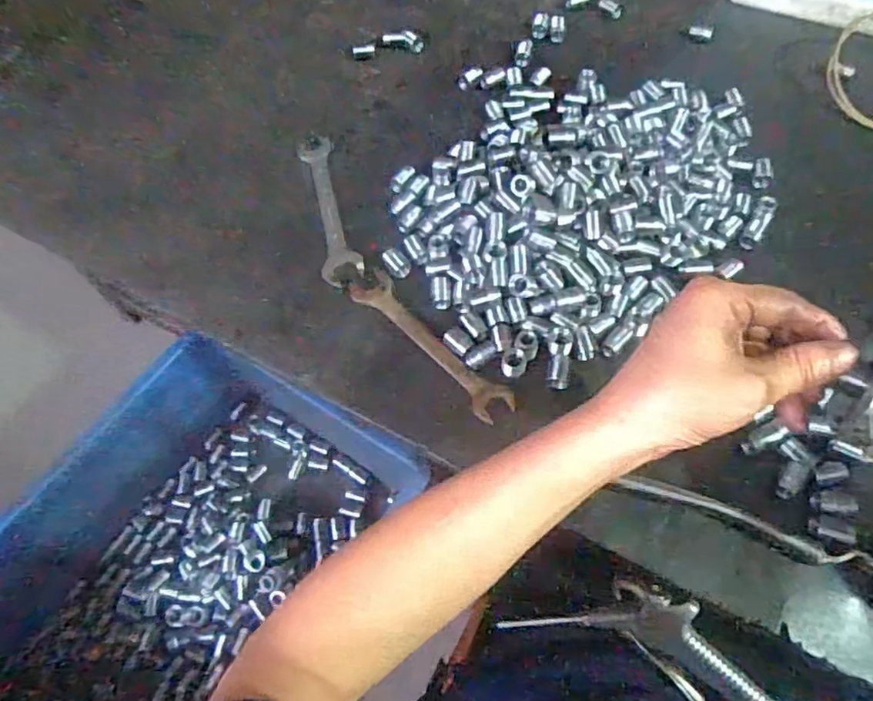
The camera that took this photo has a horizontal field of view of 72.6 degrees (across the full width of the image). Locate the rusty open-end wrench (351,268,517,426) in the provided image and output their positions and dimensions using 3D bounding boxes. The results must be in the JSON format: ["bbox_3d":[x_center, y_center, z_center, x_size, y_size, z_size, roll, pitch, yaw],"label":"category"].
[{"bbox_3d":[-0.005,-0.005,0.478,0.033,0.008,0.165,-40,67,-17],"label":"rusty open-end wrench"}]

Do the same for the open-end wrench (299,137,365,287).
[{"bbox_3d":[-0.100,-0.136,0.553,0.035,0.009,0.180,-13,62,-4],"label":"open-end wrench"}]

